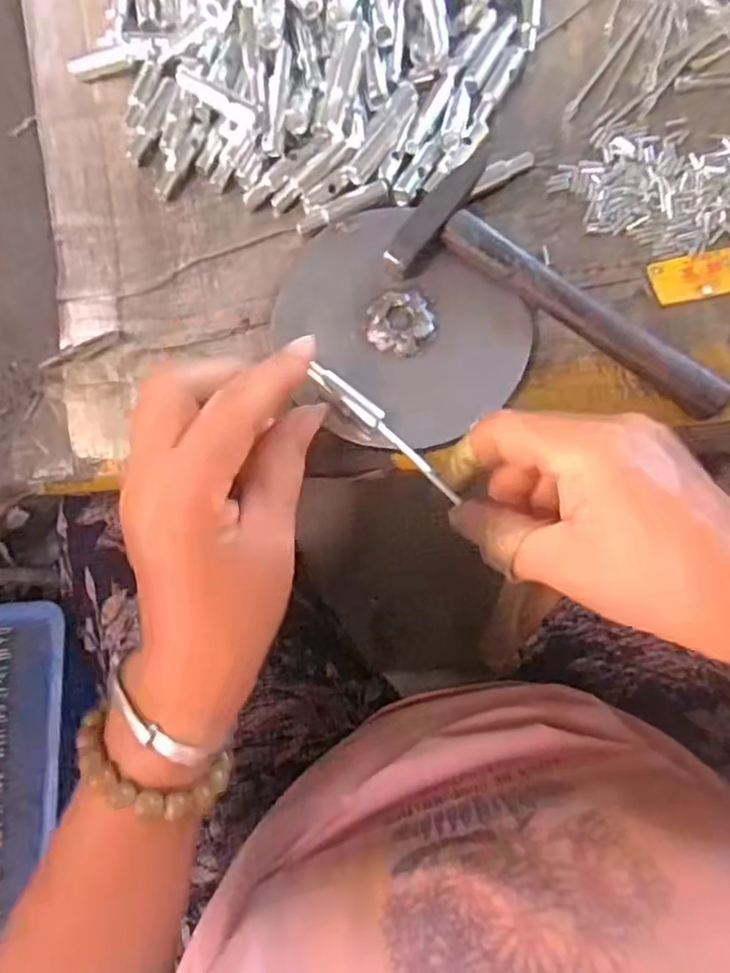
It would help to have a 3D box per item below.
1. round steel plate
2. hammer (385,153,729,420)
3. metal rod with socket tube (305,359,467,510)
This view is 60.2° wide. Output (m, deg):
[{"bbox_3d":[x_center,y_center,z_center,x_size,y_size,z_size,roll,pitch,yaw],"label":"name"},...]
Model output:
[{"bbox_3d":[0.012,-0.079,0.313,0.129,0.016,0.109,40,83,7],"label":"round steel plate"},{"bbox_3d":[0.102,-0.095,0.313,0.174,0.020,0.072,30,82,5],"label":"hammer"},{"bbox_3d":[0.010,-0.025,0.295,0.090,0.005,0.012,43,81,2],"label":"metal rod with socket tube"}]

